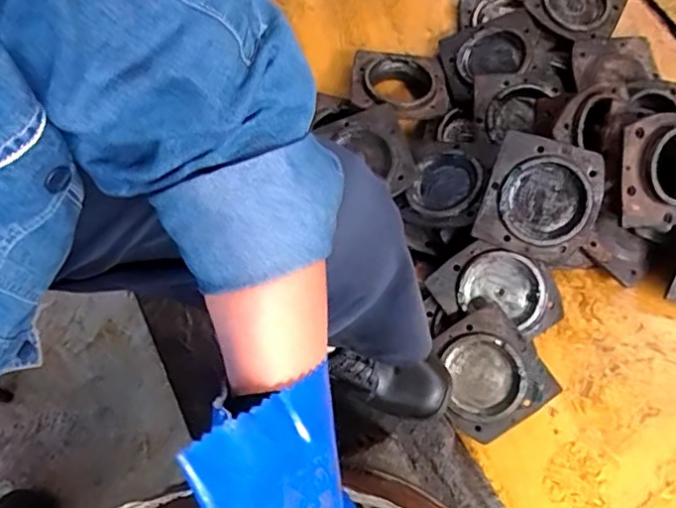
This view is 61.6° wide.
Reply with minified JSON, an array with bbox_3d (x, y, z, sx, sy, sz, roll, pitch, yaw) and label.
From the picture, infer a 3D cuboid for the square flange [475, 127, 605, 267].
[{"bbox_3d":[0.290,-0.078,0.814,0.153,0.030,0.168,20,100,9],"label":"square flange"}]

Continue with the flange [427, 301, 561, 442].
[{"bbox_3d":[0.212,0.174,0.818,0.149,0.023,0.163,-38,79,8],"label":"flange"}]

